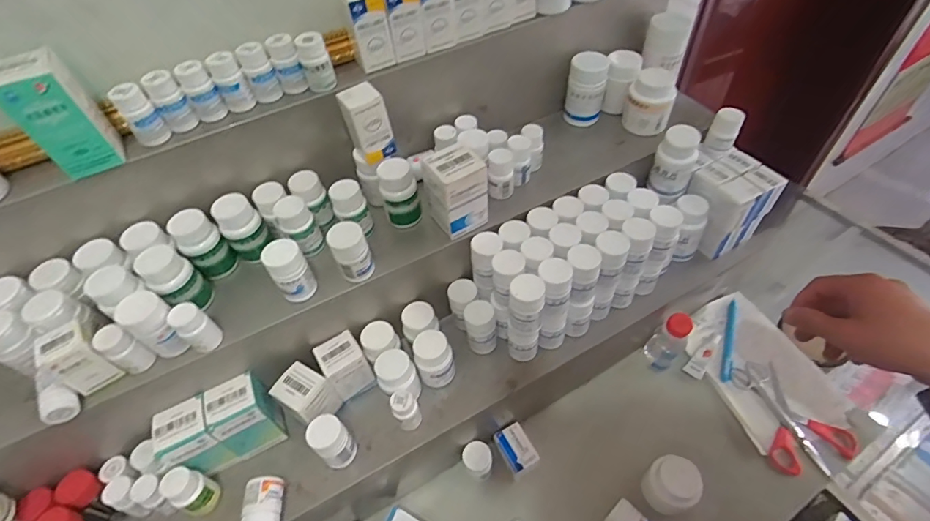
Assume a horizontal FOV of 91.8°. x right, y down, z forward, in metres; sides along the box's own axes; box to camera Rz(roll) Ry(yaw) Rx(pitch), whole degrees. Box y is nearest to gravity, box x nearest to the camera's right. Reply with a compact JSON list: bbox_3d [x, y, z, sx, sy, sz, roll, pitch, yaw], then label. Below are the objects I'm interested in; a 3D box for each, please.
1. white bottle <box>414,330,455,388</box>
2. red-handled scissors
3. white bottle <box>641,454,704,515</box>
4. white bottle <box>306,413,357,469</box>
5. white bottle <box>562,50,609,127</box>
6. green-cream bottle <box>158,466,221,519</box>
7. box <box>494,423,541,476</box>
[{"bbox_3d":[-0.031,0.104,0.478,0.039,0.059,0.035,-13,51,-5],"label":"white bottle"},{"bbox_3d":[0.403,0.204,0.569,0.104,0.018,0.124,-21,52,-12],"label":"red-handled scissors"},{"bbox_3d":[0.228,0.248,0.498,0.051,0.042,0.051,-2,51,3],"label":"white bottle"},{"bbox_3d":[-0.126,0.176,0.435,0.032,0.056,0.035,-2,51,3],"label":"white bottle"},{"bbox_3d":[0.146,-0.209,0.548,0.044,0.082,0.039,7,52,10],"label":"white bottle"},{"bbox_3d":[-0.254,0.215,0.418,0.031,0.053,0.032,-2,51,3],"label":"green-cream bottle"},{"bbox_3d":[0.062,0.229,0.547,0.036,0.024,0.052,-26,54,-16],"label":"box"}]

